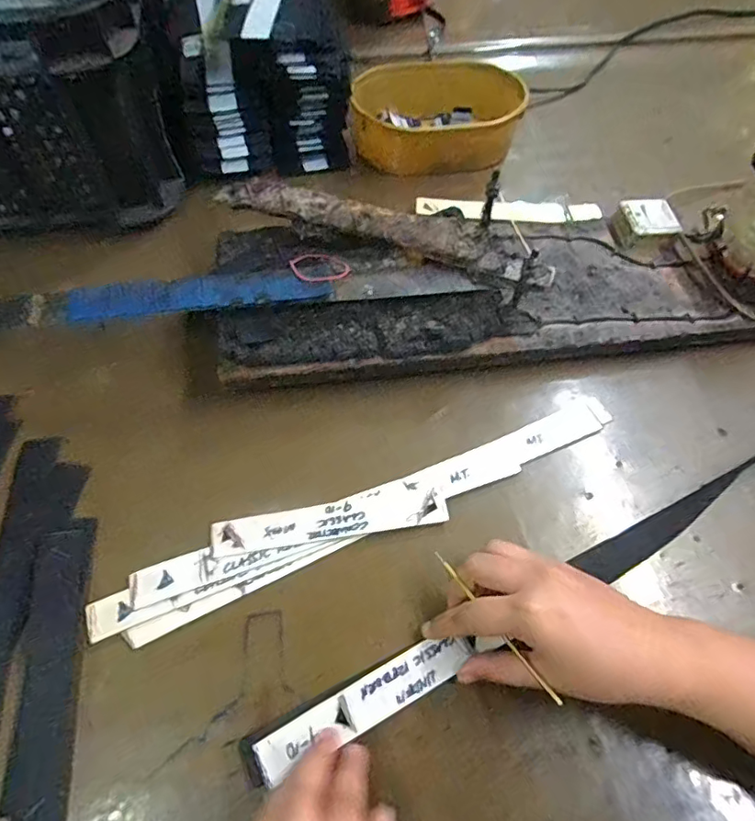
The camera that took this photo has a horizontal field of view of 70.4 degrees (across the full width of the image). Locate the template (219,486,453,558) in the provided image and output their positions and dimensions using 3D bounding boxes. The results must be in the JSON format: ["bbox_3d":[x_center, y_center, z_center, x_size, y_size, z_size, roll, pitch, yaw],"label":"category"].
[{"bbox_3d":[-0.033,0.078,0.379,0.163,0.004,0.027,-8,59,-5],"label":"template"}]

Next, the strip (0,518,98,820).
[{"bbox_3d":[-0.200,0.154,0.328,0.036,0.005,0.173,-7,62,-5],"label":"strip"}]

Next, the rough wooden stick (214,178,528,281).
[{"bbox_3d":[-0.011,-0.154,0.449,0.264,0.034,0.040,19,59,9],"label":"rough wooden stick"}]

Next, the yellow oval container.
[{"bbox_3d":[0.065,-0.332,0.612,0.190,0.071,0.126,-3,58,-5],"label":"yellow oval container"}]

